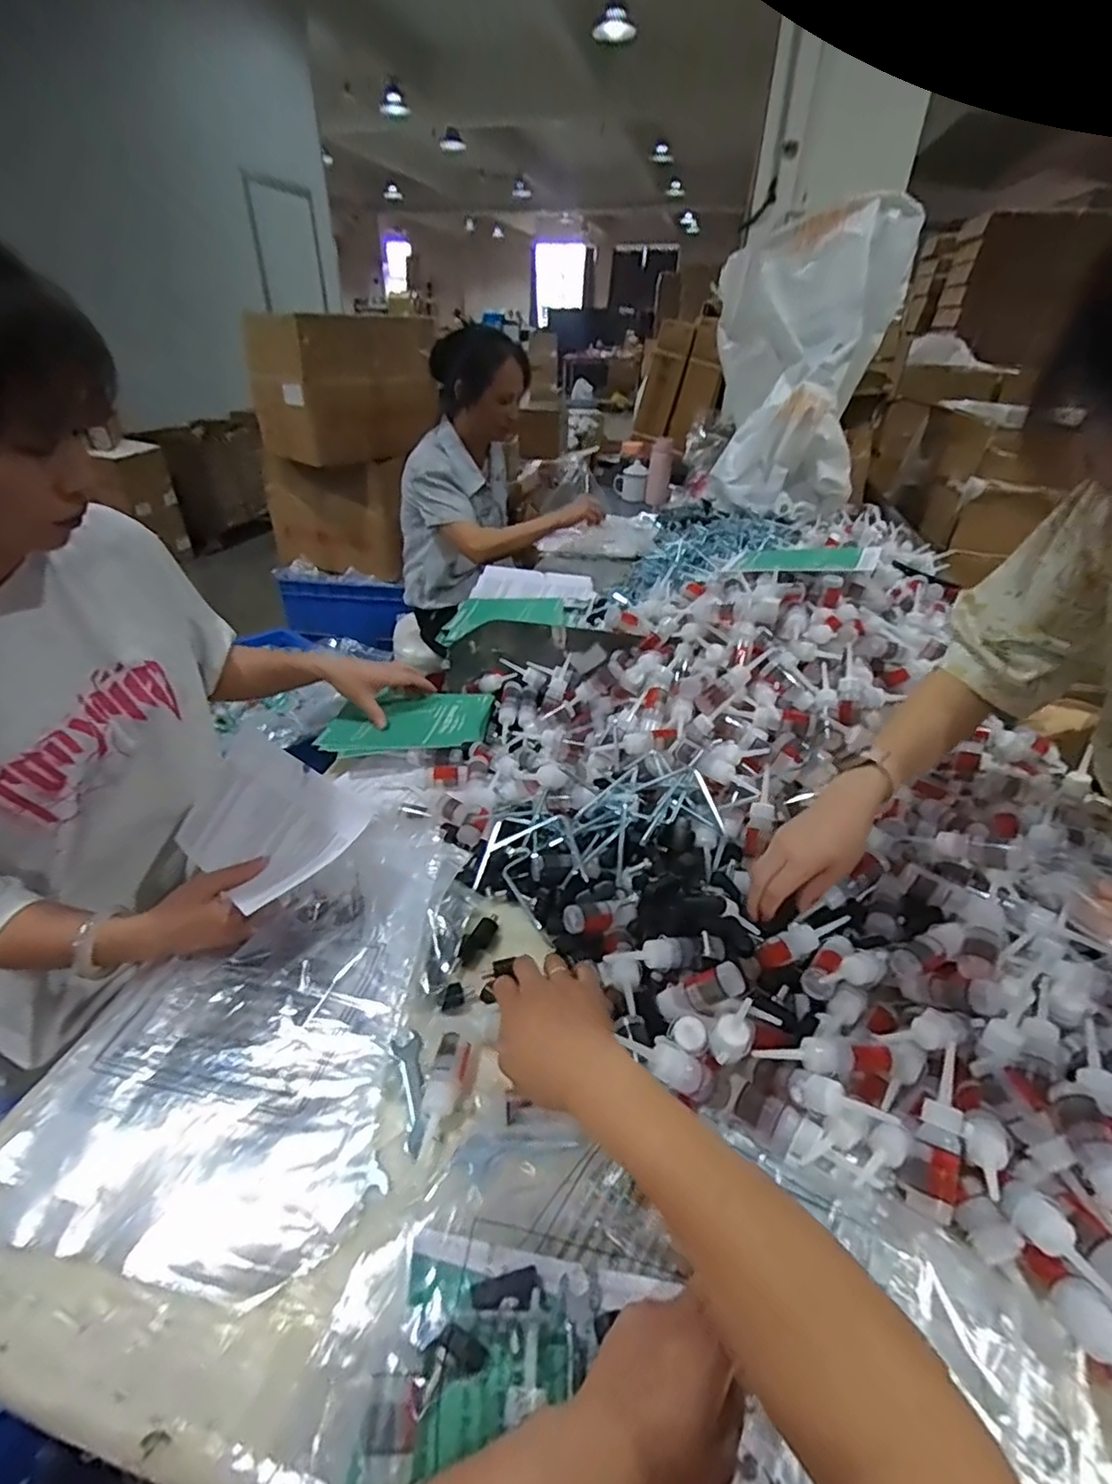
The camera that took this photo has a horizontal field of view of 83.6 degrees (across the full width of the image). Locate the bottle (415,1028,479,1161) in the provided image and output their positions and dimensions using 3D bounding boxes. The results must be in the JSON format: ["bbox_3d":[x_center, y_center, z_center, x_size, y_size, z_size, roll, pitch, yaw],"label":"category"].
[{"bbox_3d":[-0.082,0.269,0.478,0.032,0.020,0.083,4,39,7],"label":"bottle"}]

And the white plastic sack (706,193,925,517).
[{"bbox_3d":[0.542,-0.848,1.413,0.375,0.551,0.267,14,36,18],"label":"white plastic sack"}]

